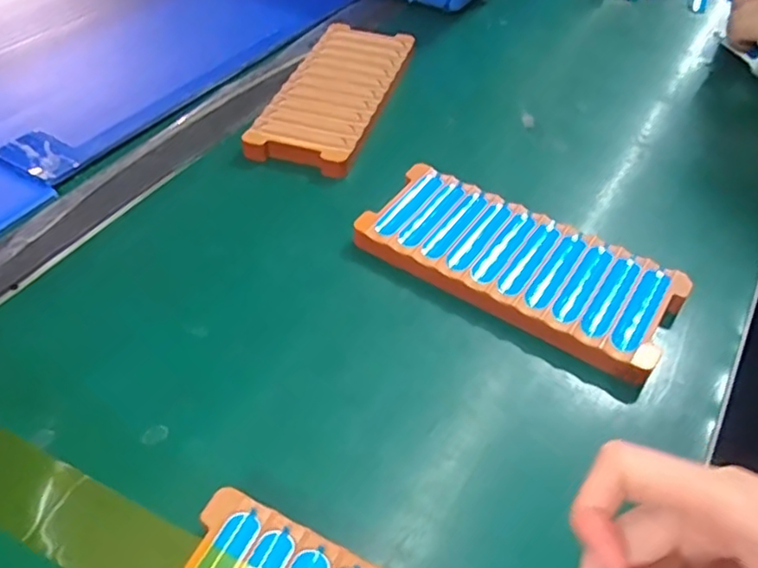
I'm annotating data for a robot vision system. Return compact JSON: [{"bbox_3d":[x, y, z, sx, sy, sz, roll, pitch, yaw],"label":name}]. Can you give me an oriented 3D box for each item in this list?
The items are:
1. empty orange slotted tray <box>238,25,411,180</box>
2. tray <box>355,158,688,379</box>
[{"bbox_3d":[-0.031,-0.143,0.466,0.076,0.017,0.171,13,49,11],"label":"empty orange slotted tray"},{"bbox_3d":[0.076,-0.012,0.349,0.169,0.021,0.075,29,54,23],"label":"tray"}]

